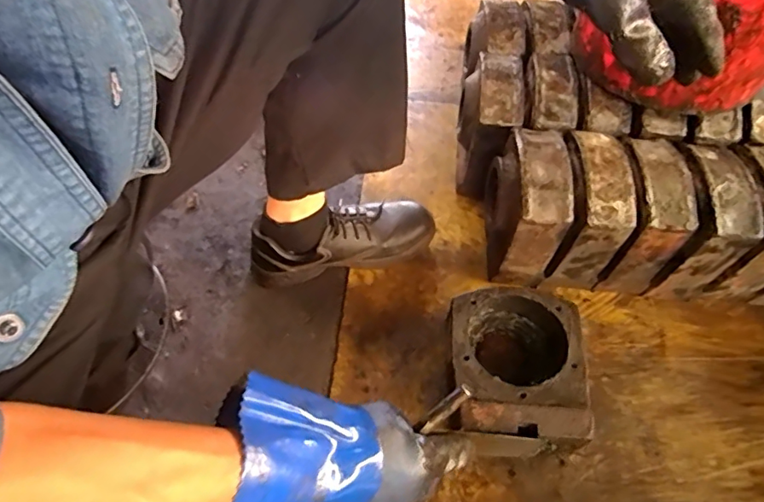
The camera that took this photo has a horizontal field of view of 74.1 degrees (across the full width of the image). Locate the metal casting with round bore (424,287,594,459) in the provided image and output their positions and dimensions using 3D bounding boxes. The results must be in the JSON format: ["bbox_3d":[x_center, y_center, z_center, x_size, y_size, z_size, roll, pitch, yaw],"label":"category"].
[{"bbox_3d":[0.163,0.151,0.633,0.158,0.092,0.191,3,55,1],"label":"metal casting with round bore"}]

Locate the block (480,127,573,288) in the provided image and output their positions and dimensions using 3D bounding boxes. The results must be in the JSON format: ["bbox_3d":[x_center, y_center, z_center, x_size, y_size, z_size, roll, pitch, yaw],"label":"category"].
[{"bbox_3d":[0.191,-0.062,0.704,0.080,0.176,0.156,2,55,0],"label":"block"}]

